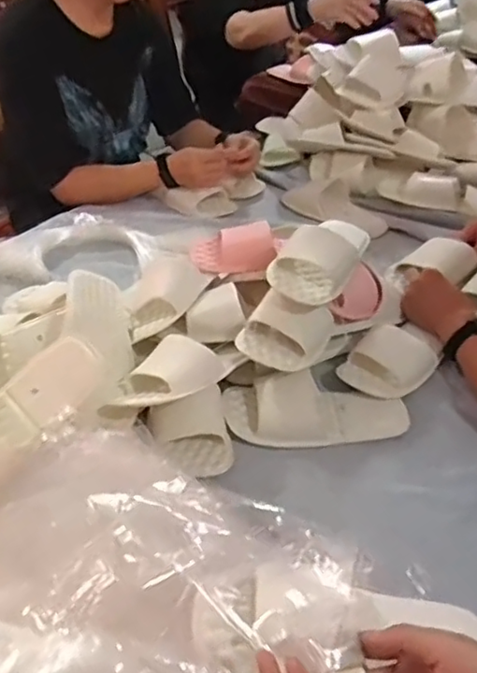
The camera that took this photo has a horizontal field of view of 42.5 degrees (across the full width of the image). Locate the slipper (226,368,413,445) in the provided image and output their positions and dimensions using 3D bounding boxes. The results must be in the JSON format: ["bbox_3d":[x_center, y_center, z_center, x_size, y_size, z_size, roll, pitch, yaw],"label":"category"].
[{"bbox_3d":[0.100,0.089,0.778,0.237,0.063,0.092,0,38,0],"label":"slipper"}]

